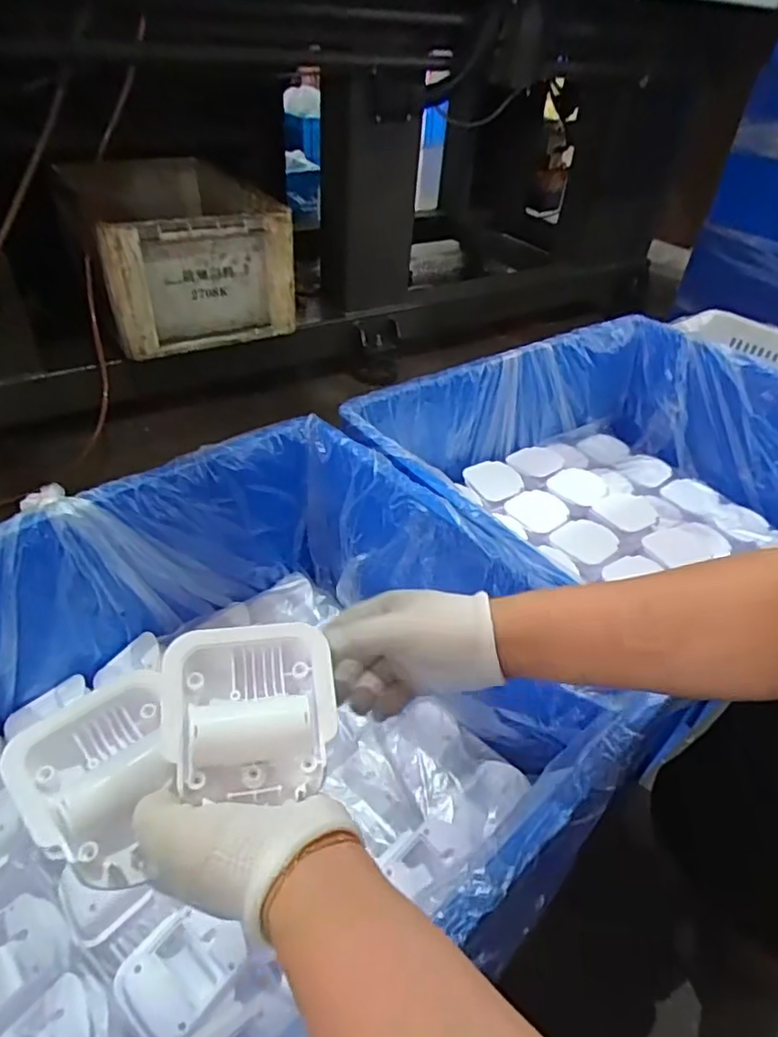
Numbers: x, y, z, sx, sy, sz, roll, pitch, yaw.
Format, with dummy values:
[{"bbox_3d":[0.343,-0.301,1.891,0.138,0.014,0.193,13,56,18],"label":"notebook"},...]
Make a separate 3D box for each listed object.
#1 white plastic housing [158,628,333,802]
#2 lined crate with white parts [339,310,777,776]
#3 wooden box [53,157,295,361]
[{"bbox_3d":[-0.076,0.104,0.327,0.089,0.028,0.088,2,68,-17],"label":"white plastic housing"},{"bbox_3d":[0.347,-0.059,0.905,0.728,0.222,0.497,-19,45,-26],"label":"lined crate with white parts"},{"bbox_3d":[-0.482,-0.621,1.357,0.398,0.286,0.563,-19,45,-26],"label":"wooden box"}]

